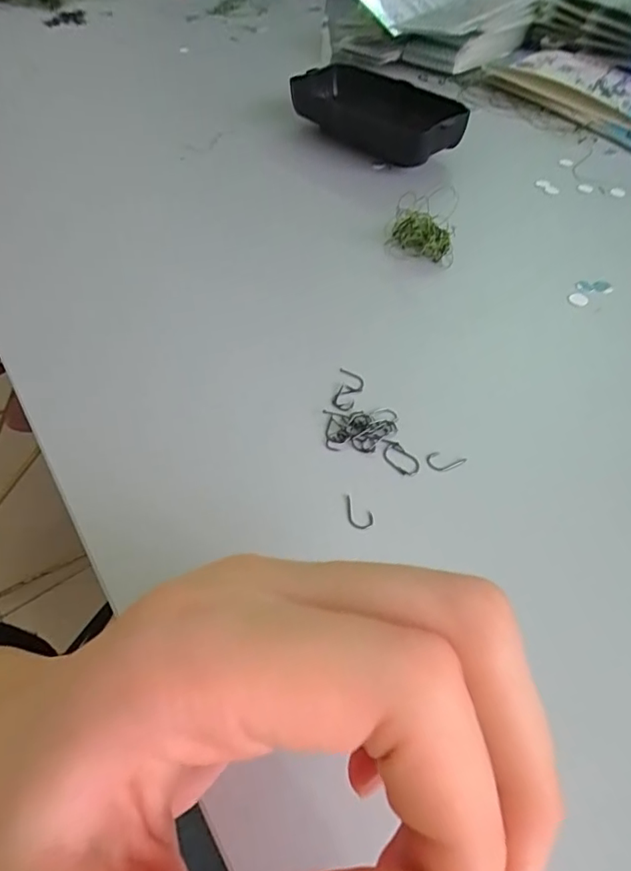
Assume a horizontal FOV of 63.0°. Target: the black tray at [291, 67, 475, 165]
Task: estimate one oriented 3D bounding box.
[{"bbox_3d":[0.036,-0.191,0.309,0.111,0.029,0.043,36,61,25],"label":"black tray"}]

